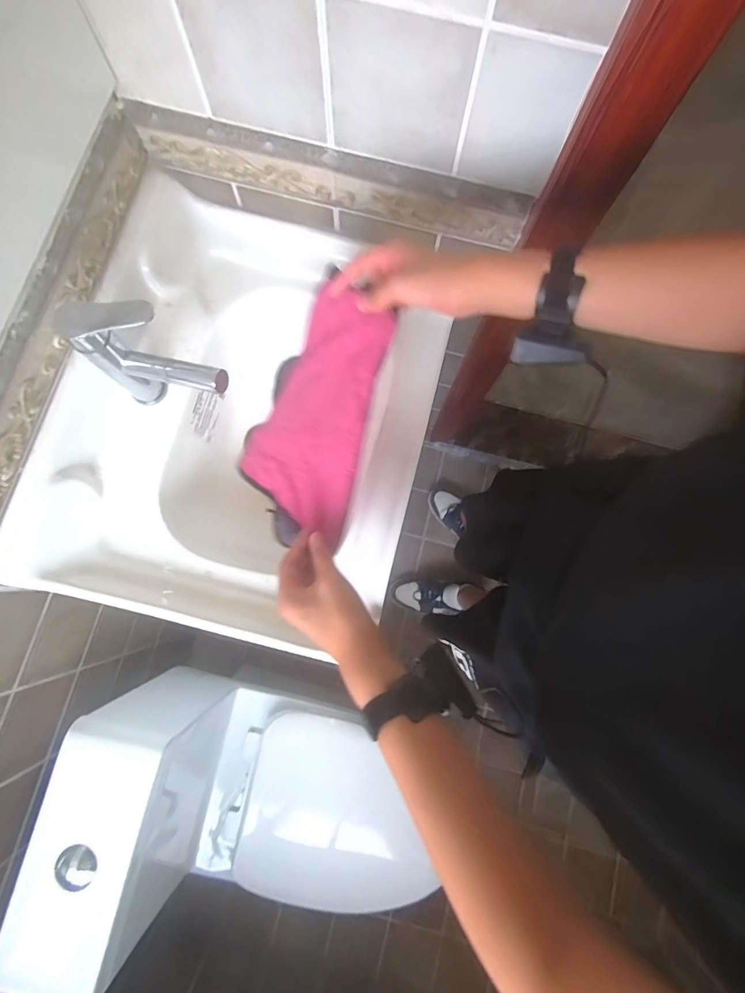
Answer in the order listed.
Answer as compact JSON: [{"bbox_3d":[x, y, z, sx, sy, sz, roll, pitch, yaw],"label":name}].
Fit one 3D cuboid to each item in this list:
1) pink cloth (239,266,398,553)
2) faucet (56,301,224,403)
[{"bbox_3d":[-0.073,-0.099,0.559,0.200,0.060,0.326,19,97,37],"label":"pink cloth"},{"bbox_3d":[-0.254,-0.165,0.557,0.165,0.191,0.054,12,80,1],"label":"faucet"}]

